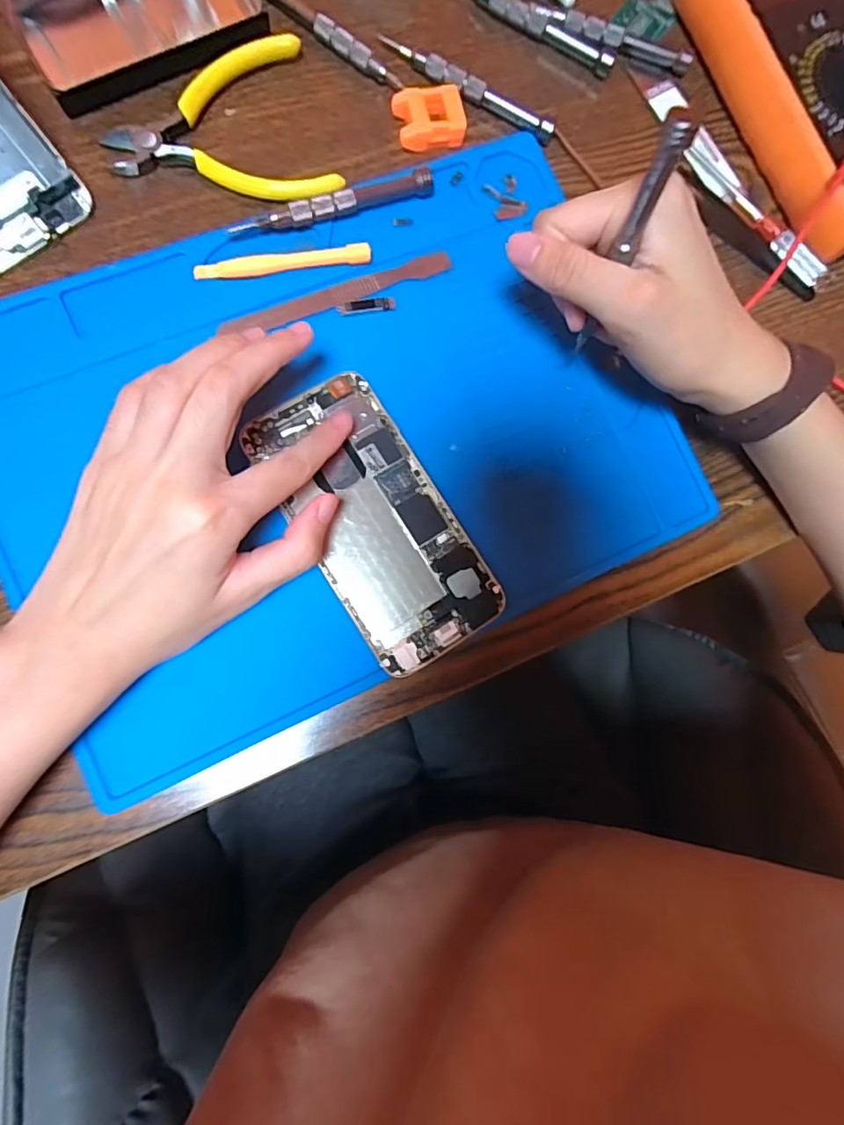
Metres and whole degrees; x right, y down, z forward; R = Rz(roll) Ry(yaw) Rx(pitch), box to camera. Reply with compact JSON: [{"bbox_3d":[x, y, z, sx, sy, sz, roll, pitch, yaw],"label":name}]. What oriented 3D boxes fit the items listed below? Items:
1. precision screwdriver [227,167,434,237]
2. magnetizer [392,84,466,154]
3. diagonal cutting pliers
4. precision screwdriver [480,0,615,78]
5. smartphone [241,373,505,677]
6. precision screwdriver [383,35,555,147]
[{"bbox_3d":[-0.042,-0.176,0.257,0.103,0.012,0.011,-22,87,-9],"label":"precision screwdriver"},{"bbox_3d":[0.004,-0.229,0.270,0.035,0.012,0.028,-12,86,-9],"label":"magnetizer"},{"bbox_3d":[-0.100,-0.210,0.255,0.103,0.013,0.095,-18,87,-9],"label":"diagonal cutting pliers"},{"bbox_3d":[0.060,-0.297,0.286,0.101,0.010,0.013,26,81,-4],"label":"precision screwdriver"},{"bbox_3d":[-0.022,-0.019,0.244,0.068,0.005,0.135,-27,87,-9],"label":"smartphone"},{"bbox_3d":[0.024,-0.249,0.276,0.098,0.011,0.010,28,81,-4],"label":"precision screwdriver"}]

